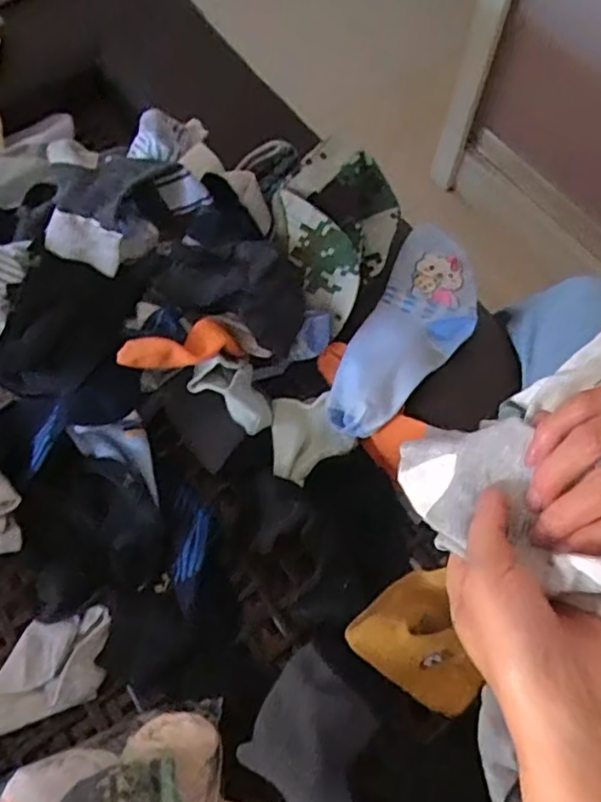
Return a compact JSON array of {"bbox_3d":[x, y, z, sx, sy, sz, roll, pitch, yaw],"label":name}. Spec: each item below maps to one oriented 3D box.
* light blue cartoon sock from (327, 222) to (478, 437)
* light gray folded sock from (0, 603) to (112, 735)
[{"bbox_3d":[0.100,-0.060,0.552,0.086,0.043,0.216,27,65,11],"label":"light blue cartoon sock"},{"bbox_3d":[-0.188,0.199,0.465,0.098,0.018,0.062,-17,65,-11],"label":"light gray folded sock"}]

